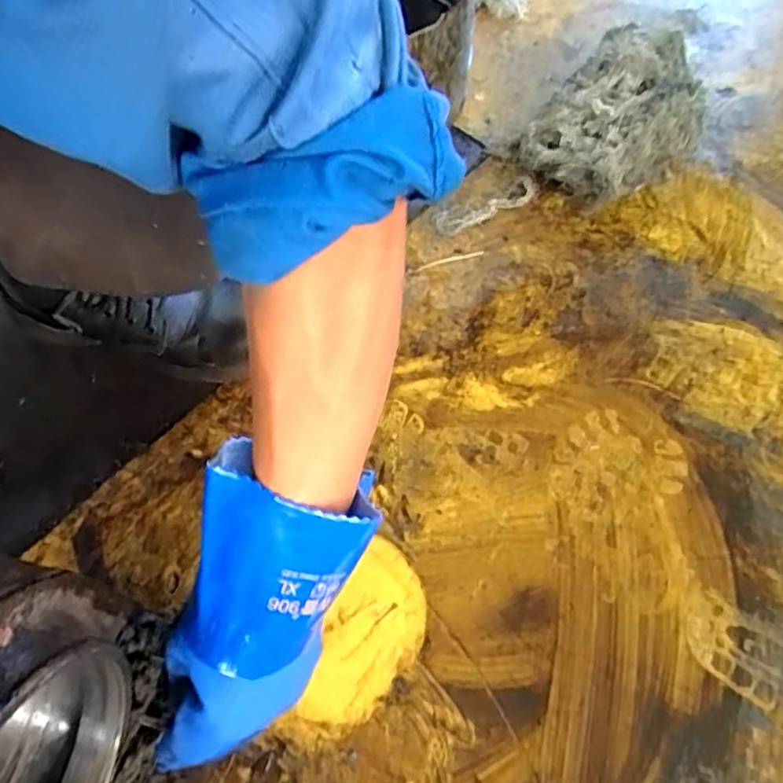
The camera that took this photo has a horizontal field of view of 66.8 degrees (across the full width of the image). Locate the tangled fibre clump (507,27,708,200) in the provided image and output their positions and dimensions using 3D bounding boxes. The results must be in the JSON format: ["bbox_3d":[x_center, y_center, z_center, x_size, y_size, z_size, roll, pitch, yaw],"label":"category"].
[{"bbox_3d":[0.255,-0.310,0.673,0.172,0.095,0.222,40,73,15],"label":"tangled fibre clump"}]

